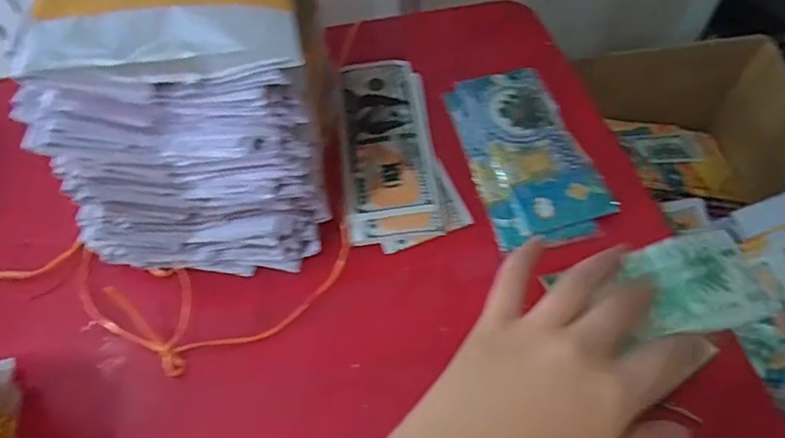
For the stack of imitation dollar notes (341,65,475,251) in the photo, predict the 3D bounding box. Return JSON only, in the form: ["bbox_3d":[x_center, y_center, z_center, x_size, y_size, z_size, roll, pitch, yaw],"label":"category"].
[{"bbox_3d":[-0.003,-0.054,0.403,0.078,0.009,0.160,-12,60,-6],"label":"stack of imitation dollar notes"}]

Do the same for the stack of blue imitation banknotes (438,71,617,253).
[{"bbox_3d":[0.095,-0.051,0.396,0.081,0.011,0.151,-12,60,-6],"label":"stack of blue imitation banknotes"}]

